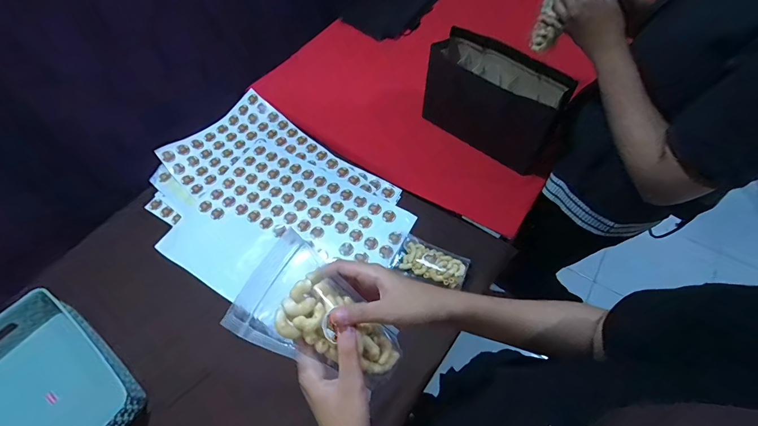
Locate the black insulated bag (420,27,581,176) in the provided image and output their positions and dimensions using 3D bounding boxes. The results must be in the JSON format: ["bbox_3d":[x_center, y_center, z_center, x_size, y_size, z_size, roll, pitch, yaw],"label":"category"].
[{"bbox_3d":[0.252,-0.251,0.790,0.291,0.203,0.111,37,68,20],"label":"black insulated bag"}]

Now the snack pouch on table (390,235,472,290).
[{"bbox_3d":[0.105,0.104,0.722,0.149,0.037,0.087,24,64,15],"label":"snack pouch on table"}]

